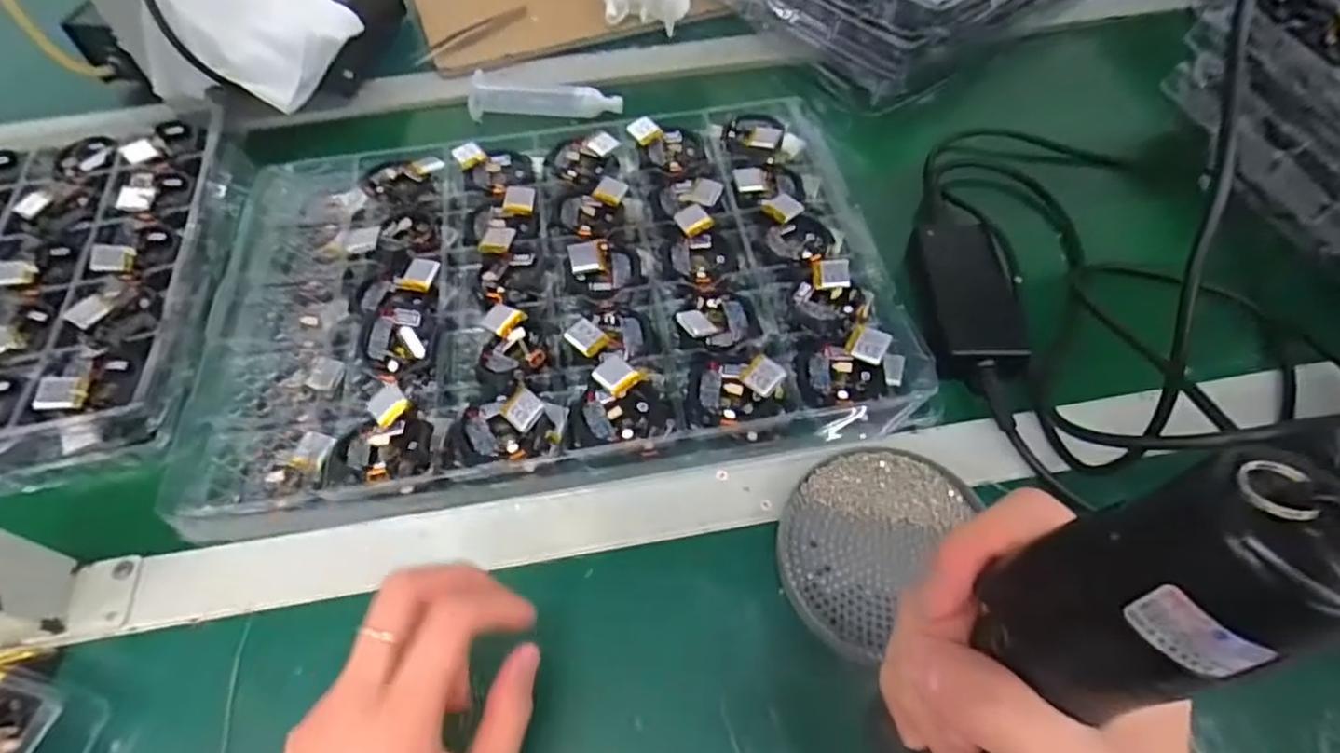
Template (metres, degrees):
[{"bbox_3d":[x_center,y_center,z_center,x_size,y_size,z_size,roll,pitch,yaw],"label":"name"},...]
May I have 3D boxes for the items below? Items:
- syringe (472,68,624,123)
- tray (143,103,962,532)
[{"bbox_3d":[-0.110,-0.252,0.590,0.131,0.023,0.032,-1,56,2],"label":"syringe"},{"bbox_3d":[-0.080,-0.074,0.455,0.443,0.028,0.299,-10,56,-4],"label":"tray"}]

